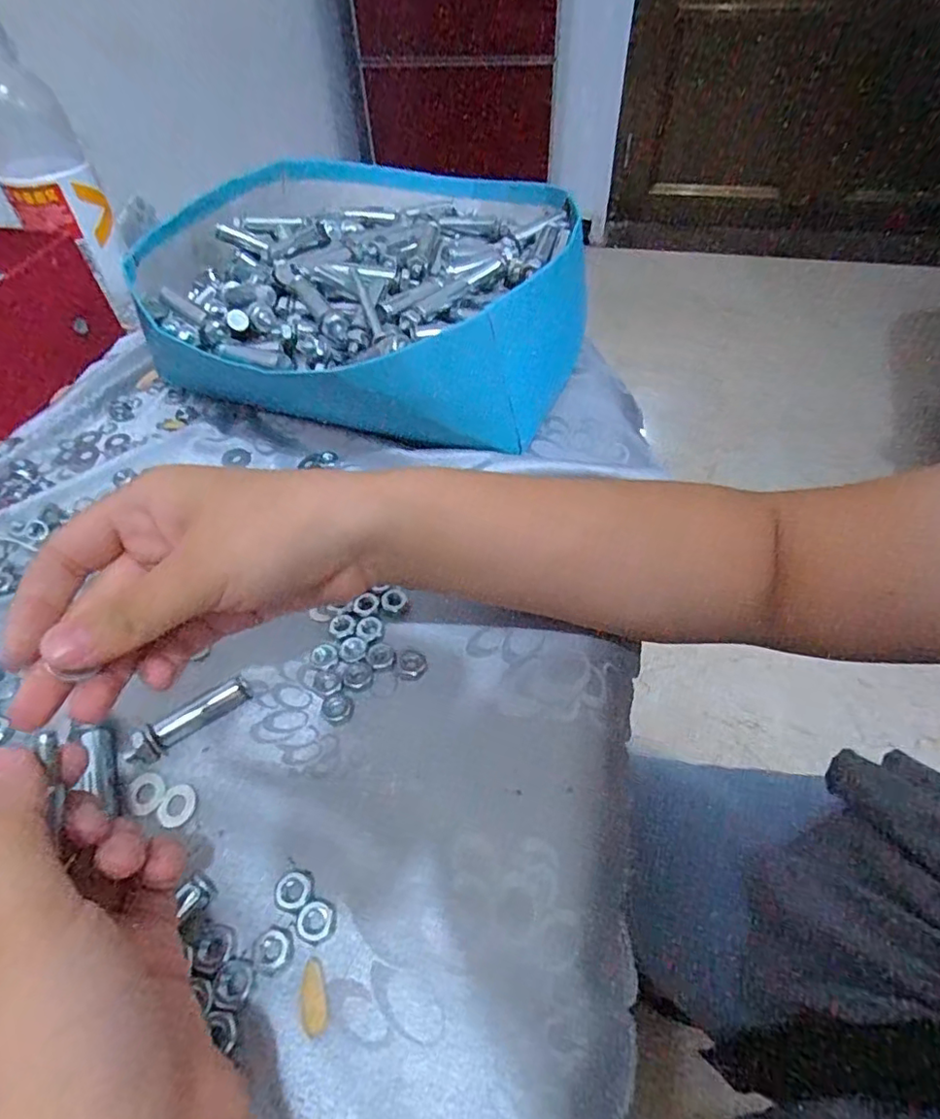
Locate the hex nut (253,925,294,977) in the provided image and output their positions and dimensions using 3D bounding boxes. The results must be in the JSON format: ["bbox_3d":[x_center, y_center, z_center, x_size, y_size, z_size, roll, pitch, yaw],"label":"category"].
[{"bbox_3d":[-0.070,0.138,0.206,0.014,0.004,0.015,-26,54,-19],"label":"hex nut"}]

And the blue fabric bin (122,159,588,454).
[{"bbox_3d":[-0.069,-0.193,0.423,0.292,0.088,0.278,3,50,4],"label":"blue fabric bin"}]

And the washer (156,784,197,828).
[{"bbox_3d":[-0.121,0.100,0.238,0.015,0.004,0.016,-1,50,1],"label":"washer"}]

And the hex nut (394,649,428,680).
[{"bbox_3d":[-0.029,0.049,0.278,0.014,0.004,0.015,-28,55,-20],"label":"hex nut"}]

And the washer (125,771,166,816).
[{"bbox_3d":[-0.136,0.097,0.242,0.017,0.004,0.016,-1,50,1],"label":"washer"}]

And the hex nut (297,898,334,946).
[{"bbox_3d":[-0.057,0.132,0.212,0.014,0.004,0.013,32,57,25],"label":"hex nut"}]

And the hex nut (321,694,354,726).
[{"bbox_3d":[-0.060,0.067,0.264,0.014,0.004,0.015,-29,55,-21],"label":"hex nut"}]

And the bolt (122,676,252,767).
[{"bbox_3d":[-0.124,0.071,0.258,0.053,0.012,0.012,-35,58,-25],"label":"bolt"}]

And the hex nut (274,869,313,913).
[{"bbox_3d":[-0.067,0.124,0.218,0.013,0.004,0.014,23,54,19],"label":"hex nut"}]

